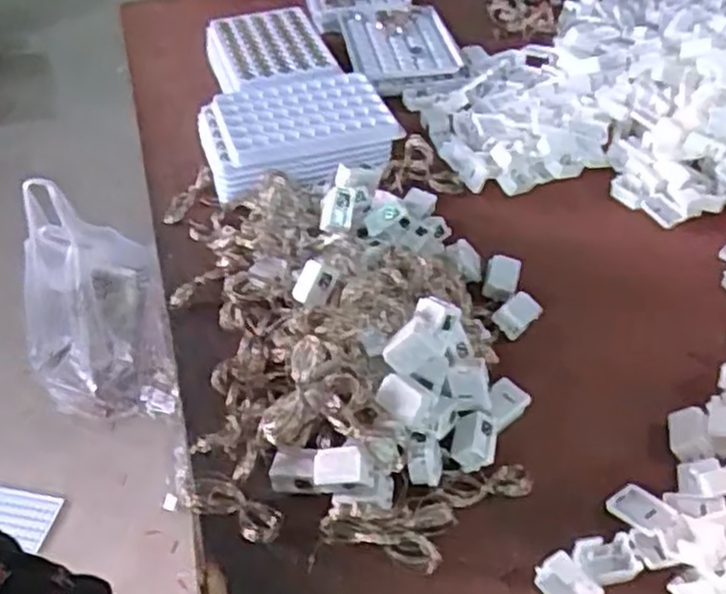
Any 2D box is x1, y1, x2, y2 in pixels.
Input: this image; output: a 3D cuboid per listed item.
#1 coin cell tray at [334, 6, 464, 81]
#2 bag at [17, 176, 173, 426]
[{"bbox_3d":[0.033,-0.233,0.692,0.096,0.020,0.138,-7,44,-4],"label":"coin cell tray"},{"bbox_3d":[-0.450,0.025,1.260,0.248,0.353,0.264,-22,47,-18],"label":"bag"}]

